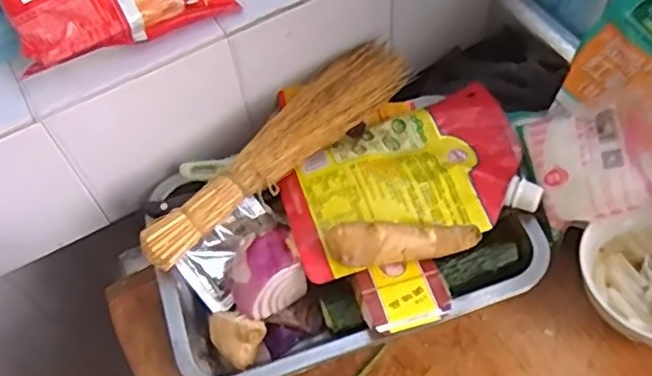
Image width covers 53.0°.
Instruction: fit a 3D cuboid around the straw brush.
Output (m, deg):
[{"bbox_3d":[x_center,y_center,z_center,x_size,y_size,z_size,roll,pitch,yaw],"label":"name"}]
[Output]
[{"bbox_3d":[-0.038,-0.034,0.532,0.263,0.032,0.059,-39,63,-19],"label":"straw brush"}]

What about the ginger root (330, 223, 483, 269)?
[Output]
[{"bbox_3d":[0.057,0.042,0.479,0.108,0.030,0.026,-1,57,4],"label":"ginger root"}]

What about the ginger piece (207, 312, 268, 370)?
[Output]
[{"bbox_3d":[-0.071,0.111,0.500,0.047,0.022,0.034,30,64,21],"label":"ginger piece"}]

